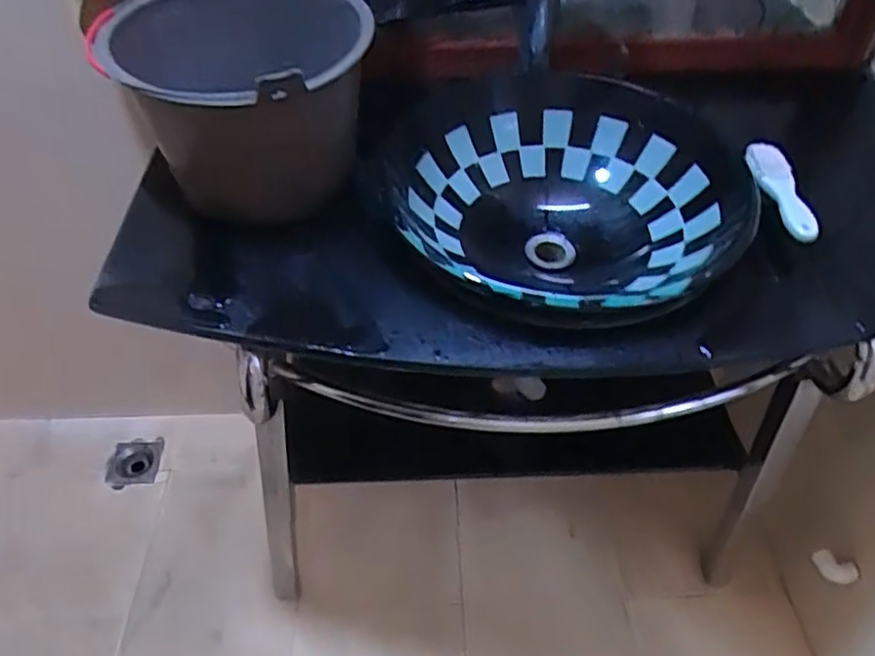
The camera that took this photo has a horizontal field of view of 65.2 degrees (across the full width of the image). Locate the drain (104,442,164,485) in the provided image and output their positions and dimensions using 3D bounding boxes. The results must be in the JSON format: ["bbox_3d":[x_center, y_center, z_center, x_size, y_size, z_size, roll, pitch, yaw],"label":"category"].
[{"bbox_3d":[-0.640,0.290,1.456,0.114,0.027,0.116,-9,39,-1],"label":"drain"}]

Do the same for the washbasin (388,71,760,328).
[{"bbox_3d":[0.144,-0.139,0.822,0.409,0.130,0.417,4,46,4],"label":"washbasin"}]

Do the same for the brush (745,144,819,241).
[{"bbox_3d":[0.371,-0.151,0.743,0.045,0.017,0.159,2,45,2],"label":"brush"}]

